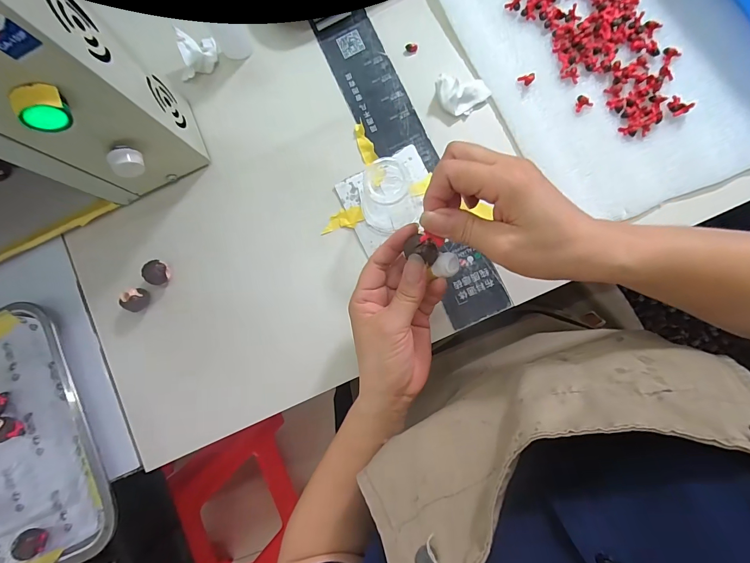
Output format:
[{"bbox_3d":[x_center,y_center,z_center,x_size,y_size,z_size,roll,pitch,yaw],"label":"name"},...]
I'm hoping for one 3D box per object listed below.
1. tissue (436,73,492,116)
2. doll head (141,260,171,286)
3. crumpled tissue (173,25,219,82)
[{"bbox_3d":[0.084,-0.183,0.346,0.053,0.017,0.037,15,87,8],"label":"tissue"},{"bbox_3d":[-0.223,-0.009,0.364,0.023,0.017,0.025,-1,85,7],"label":"doll head"},{"bbox_3d":[-0.194,-0.243,0.376,0.052,0.028,0.038,-41,81,2],"label":"crumpled tissue"}]

